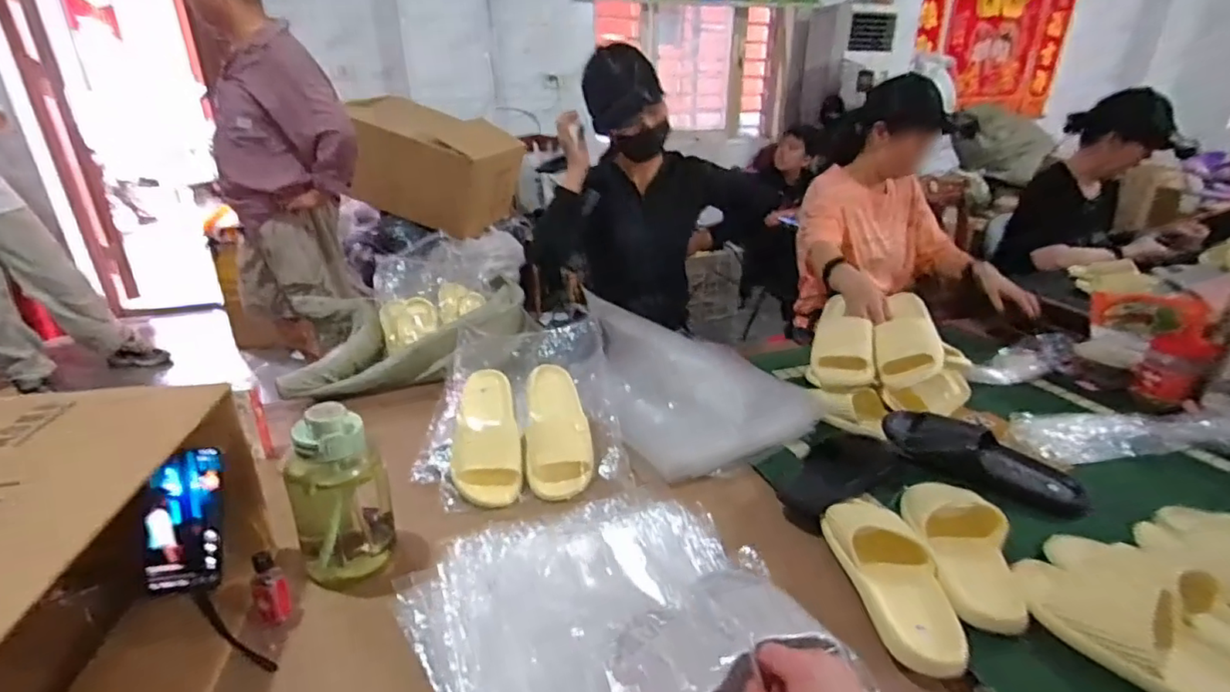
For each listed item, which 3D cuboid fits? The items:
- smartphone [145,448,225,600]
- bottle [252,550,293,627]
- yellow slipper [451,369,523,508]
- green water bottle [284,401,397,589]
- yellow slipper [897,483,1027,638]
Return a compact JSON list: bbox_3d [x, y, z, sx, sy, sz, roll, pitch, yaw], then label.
[{"bbox_3d":[-0.494,0.200,0.650,0.070,0.159,0.009,0,-2,-29],"label":"smartphone"},{"bbox_3d":[-0.380,0.264,0.623,0.035,0.083,0.031,-19,31,-35],"label":"bottle"},{"bbox_3d":[-0.202,0.126,0.890,0.098,0.062,0.255,-4,44,-9],"label":"yellow slipper"},{"bbox_3d":[-0.326,0.173,0.672,0.101,0.209,0.085,-13,28,-27],"label":"green water bottle"},{"bbox_3d":[0.445,0.258,0.722,0.102,0.063,0.222,6,25,13],"label":"yellow slipper"}]

